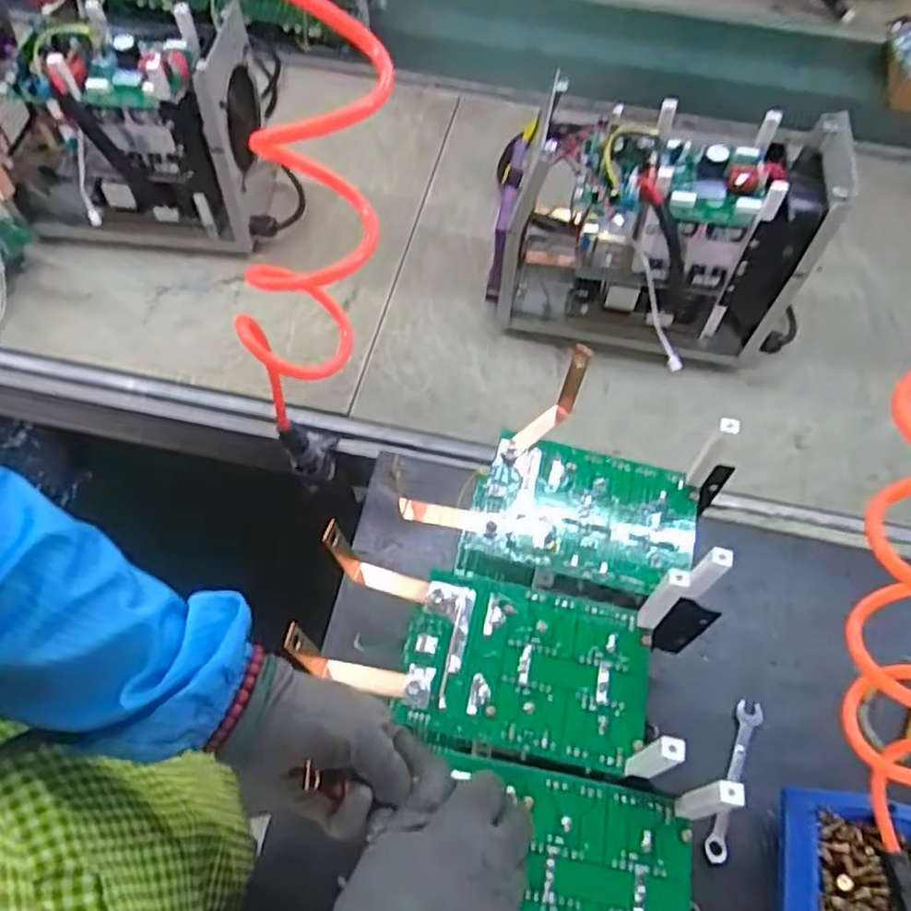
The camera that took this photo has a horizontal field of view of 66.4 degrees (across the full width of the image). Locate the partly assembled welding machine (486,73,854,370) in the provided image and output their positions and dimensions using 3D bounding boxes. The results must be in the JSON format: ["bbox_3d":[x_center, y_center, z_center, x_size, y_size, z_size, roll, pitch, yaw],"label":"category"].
[{"bbox_3d":[0.217,-0.228,0.749,0.325,0.221,0.177,20,60,9],"label":"partly assembled welding machine"}]

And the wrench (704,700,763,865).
[{"bbox_3d":[0.230,0.266,0.574,0.022,0.010,0.133,23,61,11],"label":"wrench"}]

